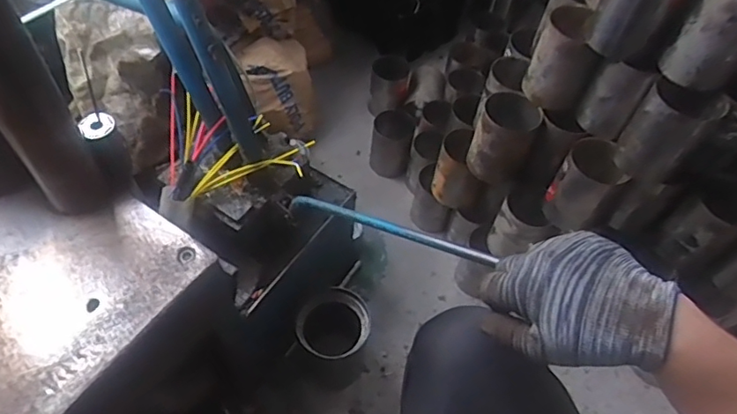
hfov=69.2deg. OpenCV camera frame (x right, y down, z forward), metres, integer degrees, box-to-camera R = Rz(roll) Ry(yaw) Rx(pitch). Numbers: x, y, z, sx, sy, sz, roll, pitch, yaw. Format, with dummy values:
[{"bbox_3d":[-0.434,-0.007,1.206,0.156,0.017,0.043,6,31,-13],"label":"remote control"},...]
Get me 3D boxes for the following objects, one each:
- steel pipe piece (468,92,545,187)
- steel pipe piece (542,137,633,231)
[{"bbox_3d":[0.223,-0.111,0.899,0.093,0.133,0.095,2,55,-3],"label":"steel pipe piece"},{"bbox_3d":[0.336,-0.035,0.829,0.085,0.139,0.080,2,55,-3],"label":"steel pipe piece"}]

